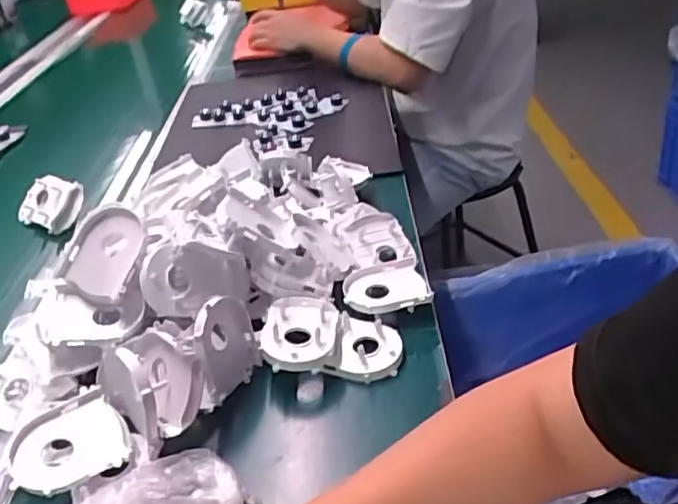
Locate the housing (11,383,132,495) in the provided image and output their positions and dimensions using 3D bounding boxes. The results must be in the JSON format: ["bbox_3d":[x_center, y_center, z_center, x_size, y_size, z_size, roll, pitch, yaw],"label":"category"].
[{"bbox_3d":[-0.208,0.147,0.502,0.083,0.023,0.066,-23,36,-23],"label":"housing"}]

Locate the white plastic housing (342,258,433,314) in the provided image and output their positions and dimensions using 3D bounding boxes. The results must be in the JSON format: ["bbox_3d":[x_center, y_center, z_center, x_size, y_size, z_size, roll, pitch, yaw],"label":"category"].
[{"bbox_3d":[0.045,0.035,0.637,0.080,0.016,0.067,-9,33,-3],"label":"white plastic housing"}]

